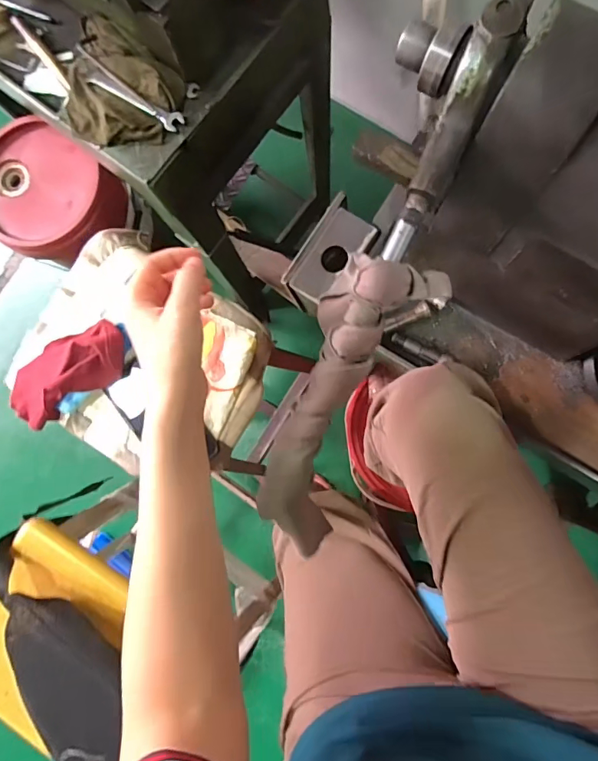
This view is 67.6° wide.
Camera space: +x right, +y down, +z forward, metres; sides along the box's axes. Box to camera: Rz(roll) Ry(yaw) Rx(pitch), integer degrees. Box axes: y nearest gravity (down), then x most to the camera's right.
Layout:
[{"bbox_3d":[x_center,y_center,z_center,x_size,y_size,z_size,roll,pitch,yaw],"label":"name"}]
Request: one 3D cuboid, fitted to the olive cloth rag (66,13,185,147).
[{"bbox_3d":[-0.228,-0.362,0.557,0.150,0.033,0.131,30,89,8],"label":"olive cloth rag"}]

